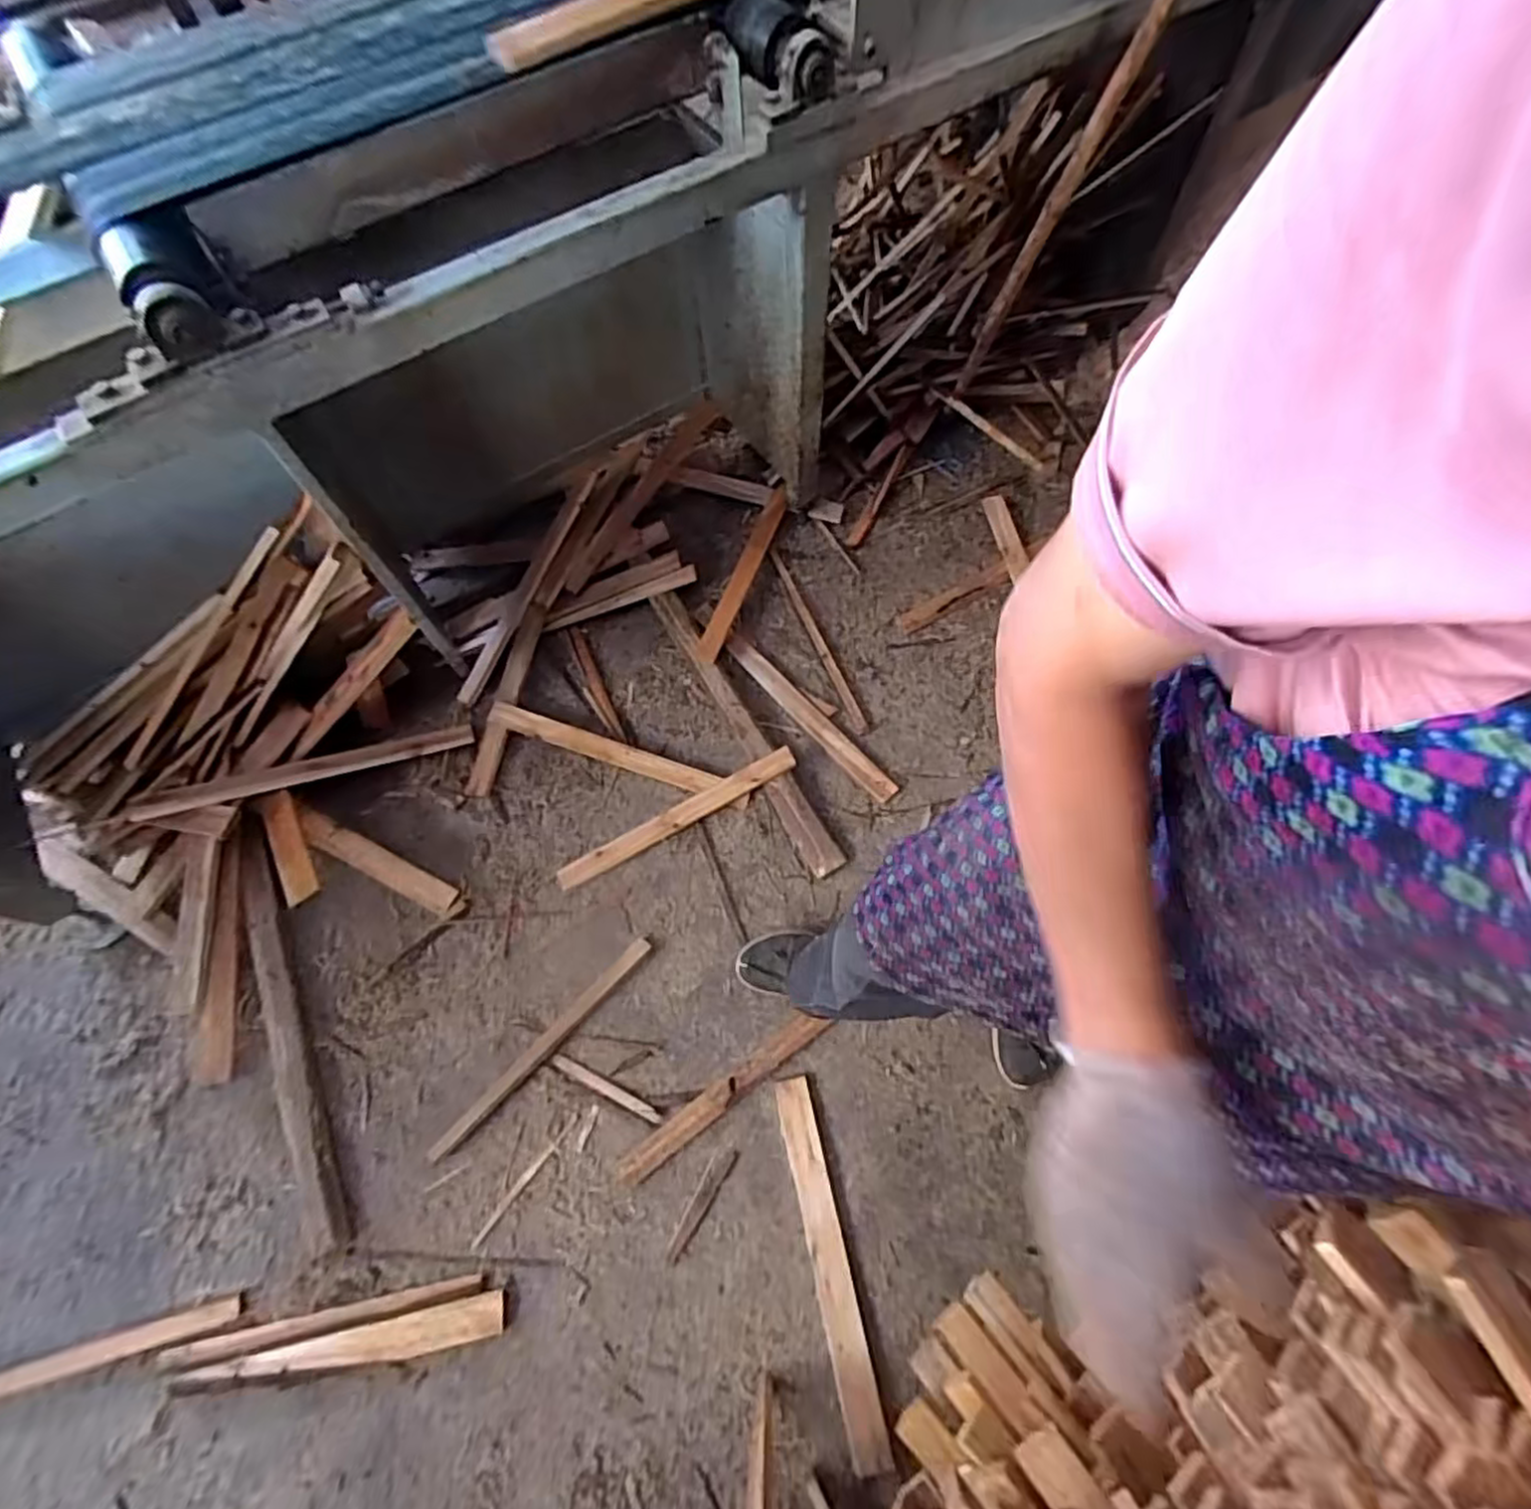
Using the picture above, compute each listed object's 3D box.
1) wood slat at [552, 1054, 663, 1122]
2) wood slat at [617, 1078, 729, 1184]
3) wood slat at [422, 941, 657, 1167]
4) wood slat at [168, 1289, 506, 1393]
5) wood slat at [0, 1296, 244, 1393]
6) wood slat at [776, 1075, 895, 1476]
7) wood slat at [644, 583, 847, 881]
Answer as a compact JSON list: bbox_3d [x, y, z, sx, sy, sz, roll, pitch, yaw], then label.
[{"bbox_3d":[-0.263,0.551,1.182,0.205,0.014,0.017,25,70,9],"label":"wood slat"},{"bbox_3d":[-0.145,0.607,1.155,0.217,0.009,0.042,-35,72,-11],"label":"wood slat"},{"bbox_3d":[-0.369,0.491,1.218,0.029,0.021,0.463,41,75,16],"label":"wood slat"},{"bbox_3d":[-0.620,0.869,1.047,0.471,0.017,0.053,-11,69,-3],"label":"wood slat"},{"bbox_3d":[-1.037,0.895,1.048,0.519,0.011,0.028,-15,69,-4],"label":"wood slat"},{"bbox_3d":[0.097,0.764,1.081,0.059,0.029,0.505,-12,69,-5],"label":"wood slat"},{"bbox_3d":[-0.044,-0.064,1.421,0.058,0.033,0.669,-29,70,-9],"label":"wood slat"}]

